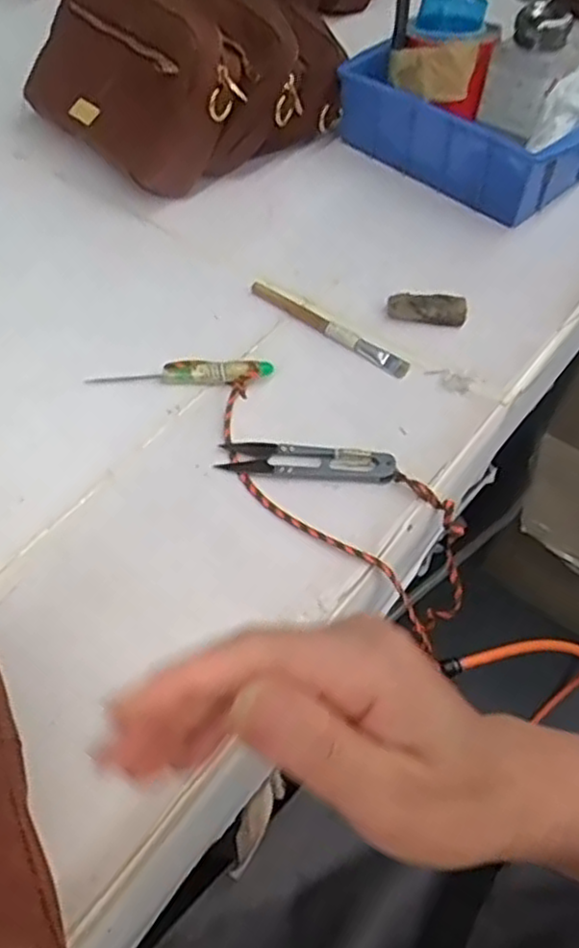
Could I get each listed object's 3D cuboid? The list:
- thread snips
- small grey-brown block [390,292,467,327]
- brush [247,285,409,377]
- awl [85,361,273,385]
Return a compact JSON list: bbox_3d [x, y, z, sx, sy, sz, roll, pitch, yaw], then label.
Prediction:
[{"bbox_3d":[0.011,-0.008,0.435,0.100,0.013,0.023,6,54,5],"label":"thread snips"},{"bbox_3d":[0.093,-0.113,0.510,0.052,0.013,0.017,10,55,7],"label":"small grey-brown block"},{"bbox_3d":[0.026,-0.099,0.502,0.126,0.008,0.015,35,61,22],"label":"brush"},{"bbox_3d":[-0.068,-0.063,0.475,0.114,0.017,0.011,2,54,2],"label":"awl"}]

